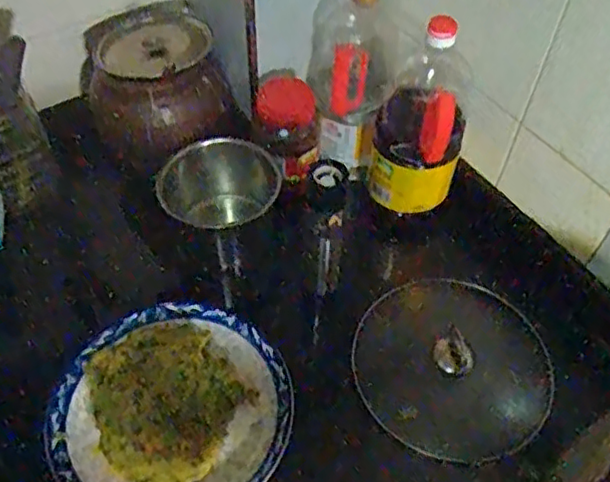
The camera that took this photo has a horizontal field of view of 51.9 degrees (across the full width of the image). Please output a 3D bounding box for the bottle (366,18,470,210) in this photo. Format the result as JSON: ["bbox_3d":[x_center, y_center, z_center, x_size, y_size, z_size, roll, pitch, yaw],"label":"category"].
[{"bbox_3d":[0.152,-0.155,0.803,0.111,0.258,0.103,1,53,-1],"label":"bottle"}]

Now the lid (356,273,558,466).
[{"bbox_3d":[0.172,0.141,0.749,0.215,0.041,0.243,5,53,3],"label":"lid"}]

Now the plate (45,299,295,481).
[{"bbox_3d":[-0.142,0.177,0.706,0.253,0.034,0.240,1,53,-1],"label":"plate"}]

